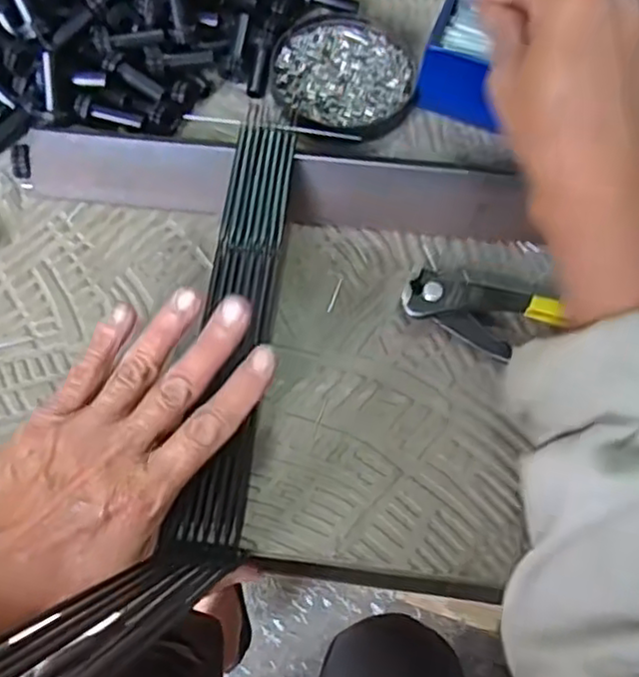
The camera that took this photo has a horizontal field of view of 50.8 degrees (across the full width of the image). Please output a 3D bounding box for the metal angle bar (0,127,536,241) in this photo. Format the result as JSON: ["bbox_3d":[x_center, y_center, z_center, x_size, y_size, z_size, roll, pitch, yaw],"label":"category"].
[{"bbox_3d":[-0.023,-0.082,0.362,0.274,0.026,0.031,4,68,0],"label":"metal angle bar"}]

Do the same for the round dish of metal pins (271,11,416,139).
[{"bbox_3d":[0.015,-0.160,0.399,0.080,0.010,0.085,0,68,-1],"label":"round dish of metal pins"}]

